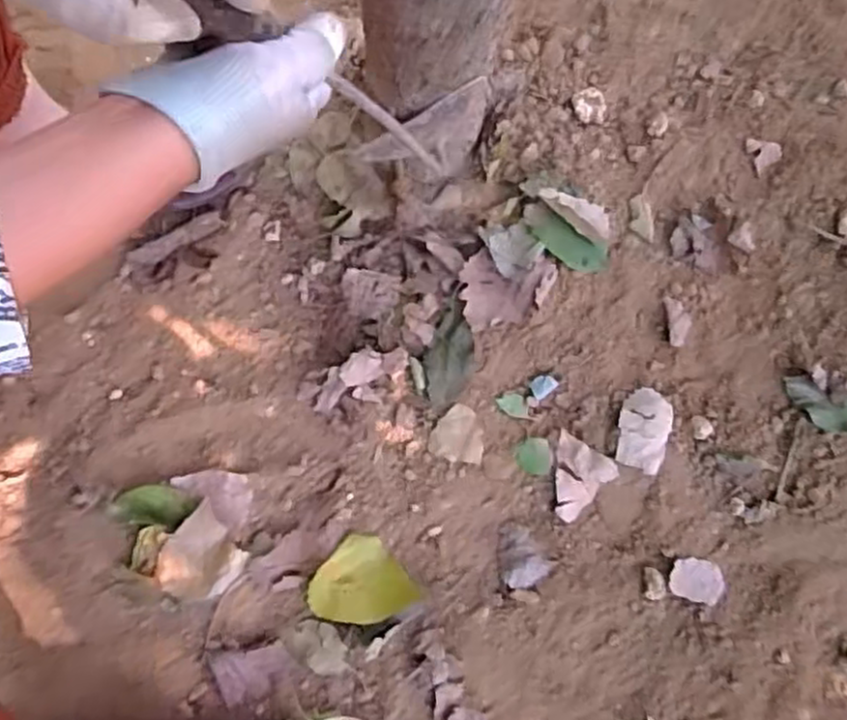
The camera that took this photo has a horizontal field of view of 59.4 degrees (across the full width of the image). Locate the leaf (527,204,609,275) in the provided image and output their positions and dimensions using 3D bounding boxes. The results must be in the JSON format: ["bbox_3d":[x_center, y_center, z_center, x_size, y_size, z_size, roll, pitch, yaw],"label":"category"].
[{"bbox_3d":[0.124,-0.101,0.642,0.083,0.009,0.030,32,77,-18],"label":"leaf"}]

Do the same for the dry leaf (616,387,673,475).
[{"bbox_3d":[0.186,0.058,0.628,0.042,0.018,0.070,21,77,3],"label":"dry leaf"}]

